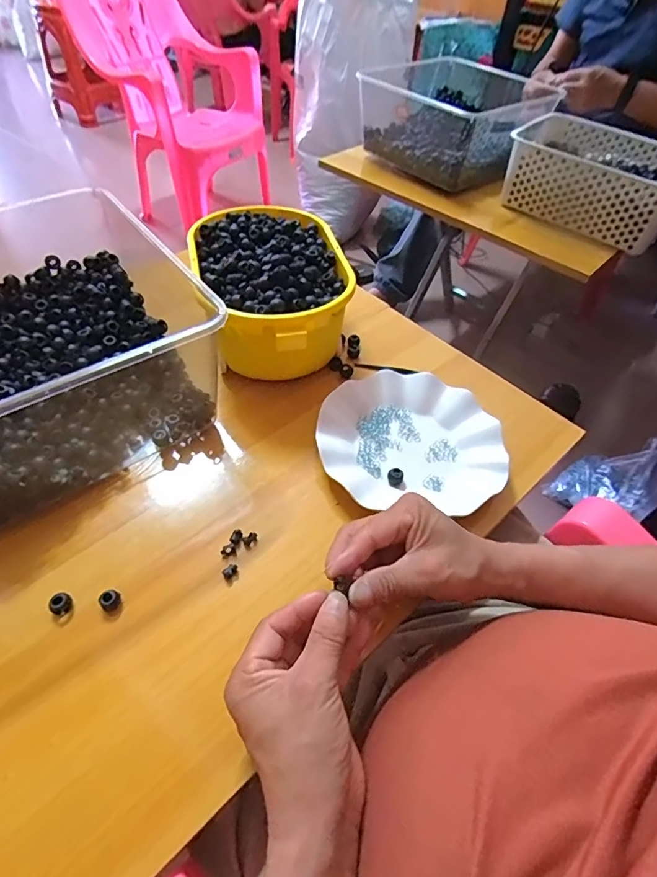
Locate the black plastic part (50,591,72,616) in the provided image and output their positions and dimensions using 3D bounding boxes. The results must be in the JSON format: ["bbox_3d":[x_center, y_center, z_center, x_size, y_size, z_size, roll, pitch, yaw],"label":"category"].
[{"bbox_3d":[-0.206,0.127,0.354,0.012,0.011,0.015,19,52,12],"label":"black plastic part"}]

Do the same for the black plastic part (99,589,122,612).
[{"bbox_3d":[-0.171,0.125,0.358,0.016,0.010,0.015,2,50,-2],"label":"black plastic part"}]

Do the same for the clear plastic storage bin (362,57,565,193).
[{"bbox_3d":[0.254,-0.632,0.937,0.288,0.137,0.314,-27,57,-24],"label":"clear plastic storage bin"}]

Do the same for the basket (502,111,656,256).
[{"bbox_3d":[0.491,-0.475,0.844,0.307,0.114,0.236,28,54,18],"label":"basket"}]

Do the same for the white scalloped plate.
[{"bbox_3d":[0.082,-0.002,0.471,0.179,0.022,0.166,2,50,-2],"label":"white scalloped plate"}]

